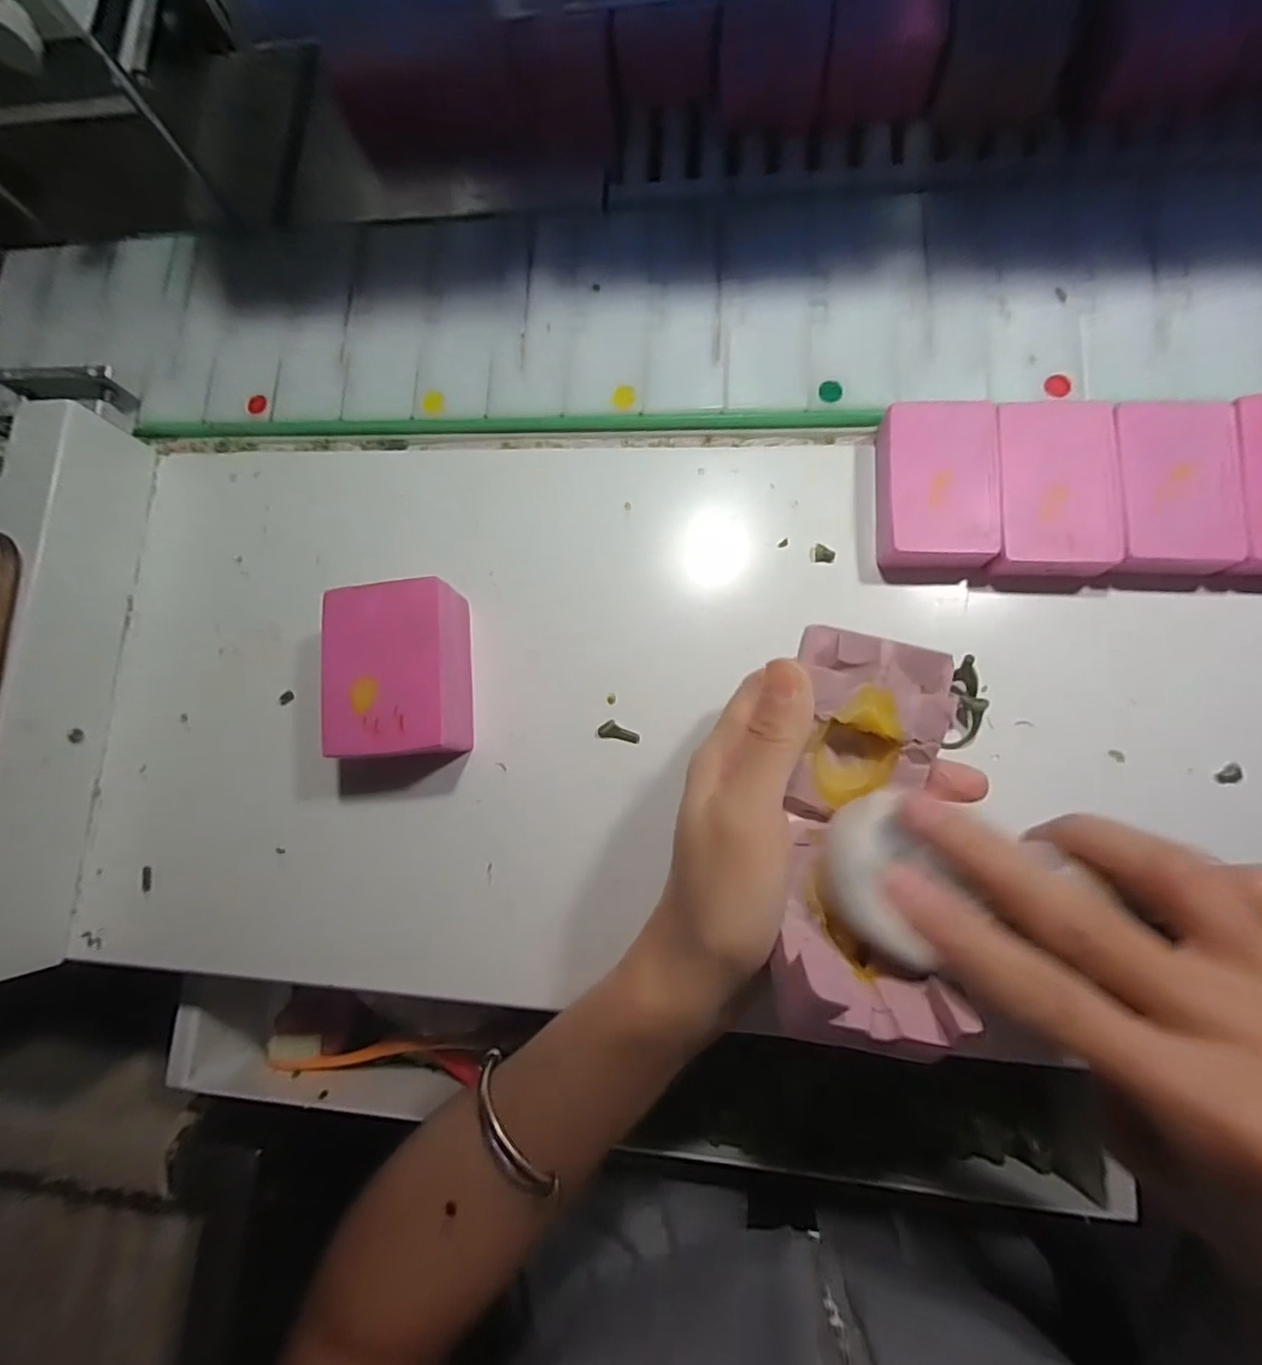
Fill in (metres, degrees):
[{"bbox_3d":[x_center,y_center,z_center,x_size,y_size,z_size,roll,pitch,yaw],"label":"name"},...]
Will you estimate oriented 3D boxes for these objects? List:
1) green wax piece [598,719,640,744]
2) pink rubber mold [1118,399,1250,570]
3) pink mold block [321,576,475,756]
[{"bbox_3d":[-0.005,0.021,0.259,0.018,0.004,0.008,9,83,7],"label":"green wax piece"},{"bbox_3d":[0.221,-0.079,0.241,0.042,0.013,0.069,2,82,6],"label":"pink rubber mold"},{"bbox_3d":[-0.101,-0.004,0.259,0.052,0.036,0.072,-5,82,5],"label":"pink mold block"}]

